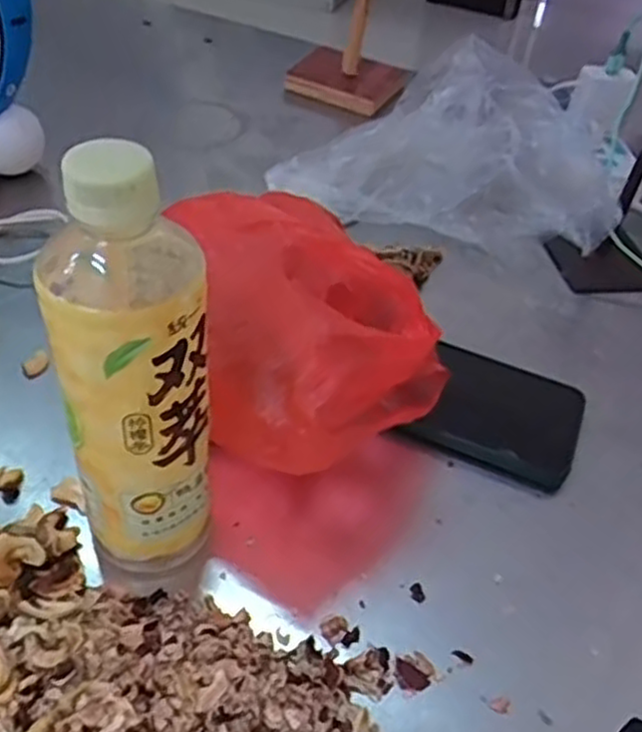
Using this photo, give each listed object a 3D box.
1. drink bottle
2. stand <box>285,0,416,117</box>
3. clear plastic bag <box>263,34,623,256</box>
[{"bbox_3d":[-0.079,0.003,0.317,0.056,0.204,0.067,-11,47,-17],"label":"drink bottle"},{"bbox_3d":[0.033,-0.324,0.750,0.111,0.114,0.081,22,45,15],"label":"stand"},{"bbox_3d":[0.111,-0.182,0.606,0.279,0.116,0.147,13,44,5],"label":"clear plastic bag"}]

